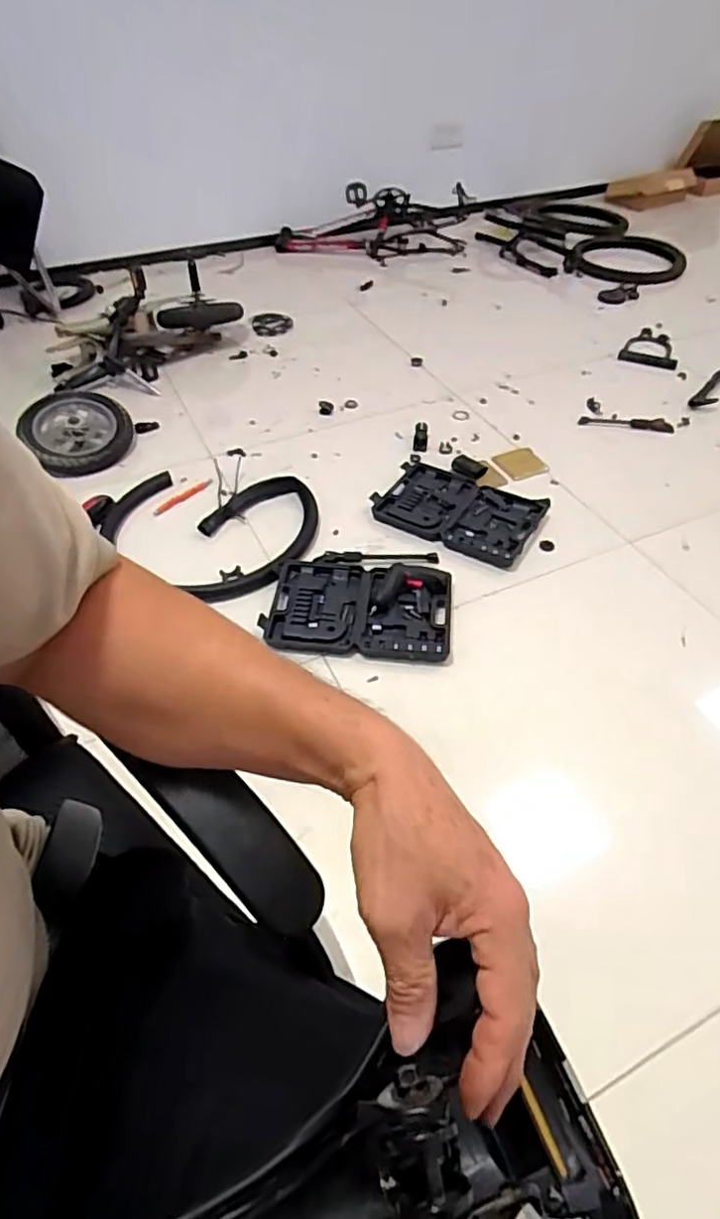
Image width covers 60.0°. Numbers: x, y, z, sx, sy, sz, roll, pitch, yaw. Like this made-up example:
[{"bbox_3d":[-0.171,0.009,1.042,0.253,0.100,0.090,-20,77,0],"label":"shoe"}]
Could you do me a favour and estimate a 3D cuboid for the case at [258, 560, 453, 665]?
[{"bbox_3d":[-0.003,-0.006,1.310,0.379,0.036,0.234,6,47,6],"label":"case"}]

